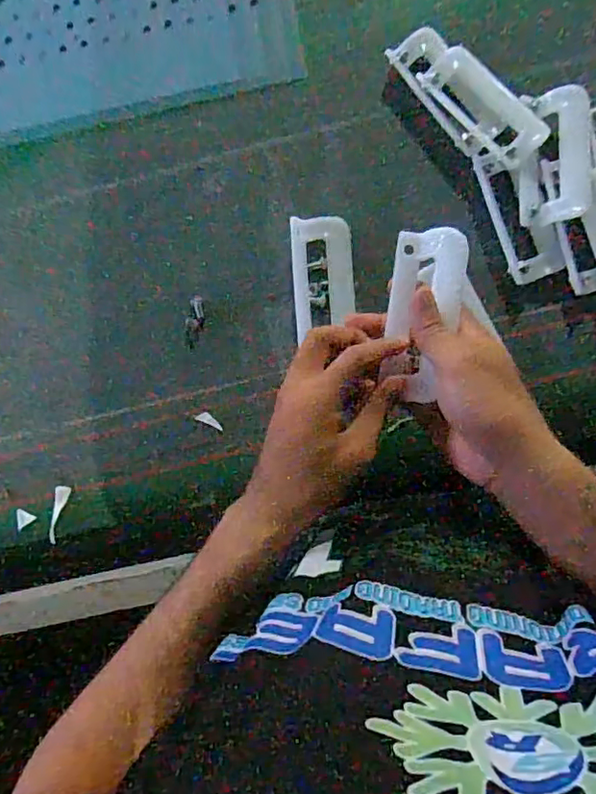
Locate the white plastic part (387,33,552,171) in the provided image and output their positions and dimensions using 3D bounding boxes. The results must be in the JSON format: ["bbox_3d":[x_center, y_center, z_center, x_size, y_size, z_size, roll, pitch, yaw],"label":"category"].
[{"bbox_3d":[0.150,-0.269,0.516,0.063,0.030,0.153,-40,89,1],"label":"white plastic part"}]

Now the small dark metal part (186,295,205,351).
[{"bbox_3d":[-0.098,-0.072,0.548,0.017,0.004,0.050,13,91,1],"label":"small dark metal part"}]

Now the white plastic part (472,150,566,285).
[{"bbox_3d":[0.197,-0.163,0.510,0.049,0.017,0.117,-17,90,2],"label":"white plastic part"}]

